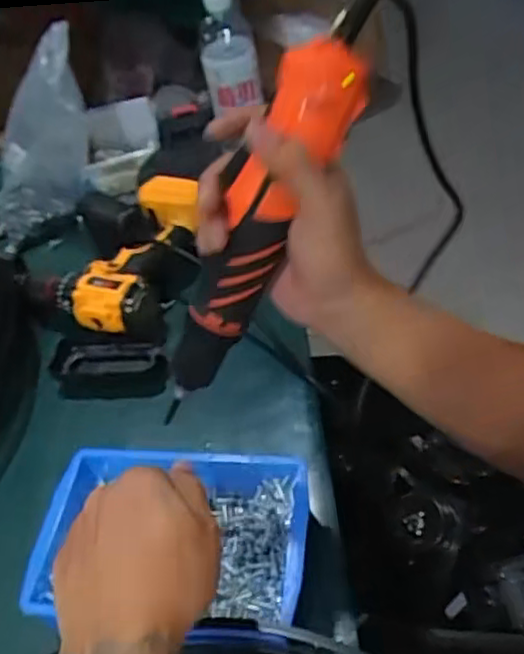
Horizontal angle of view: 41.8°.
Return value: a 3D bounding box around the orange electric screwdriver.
[{"bbox_3d":[-0.008,-0.050,0.409,0.053,0.239,0.037,3,33,-41],"label":"orange electric screwdriver"}]

